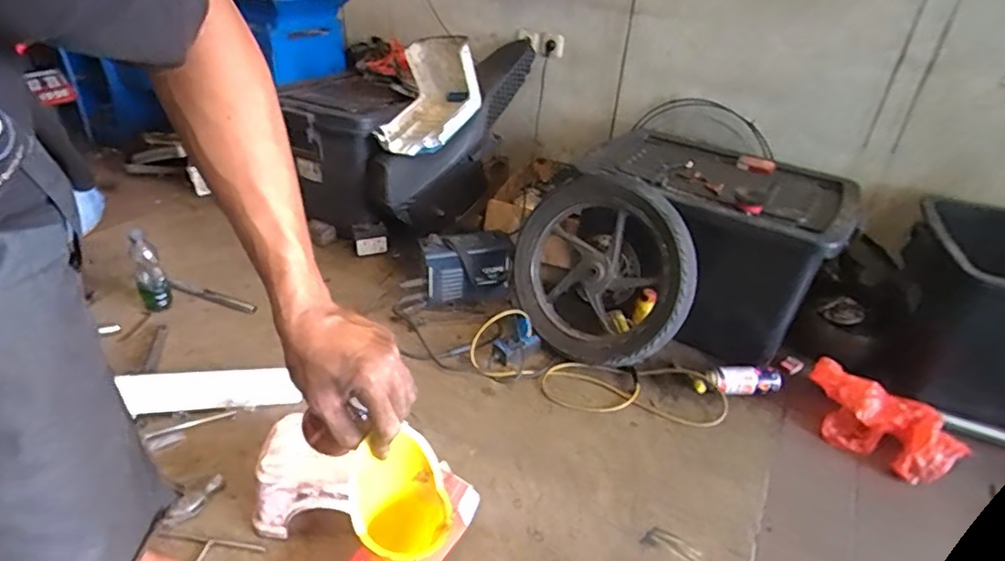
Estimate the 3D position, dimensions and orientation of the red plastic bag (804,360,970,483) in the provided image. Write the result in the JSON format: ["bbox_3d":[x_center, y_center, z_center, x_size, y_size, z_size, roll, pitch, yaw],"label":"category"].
[{"bbox_3d":[0.843,0.315,1.285,0.130,0.112,0.331,-27,44,-35],"label":"red plastic bag"}]

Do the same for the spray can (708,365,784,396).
[{"bbox_3d":[0.600,0.249,1.416,0.189,0.050,0.065,-1,35,-6],"label":"spray can"}]

